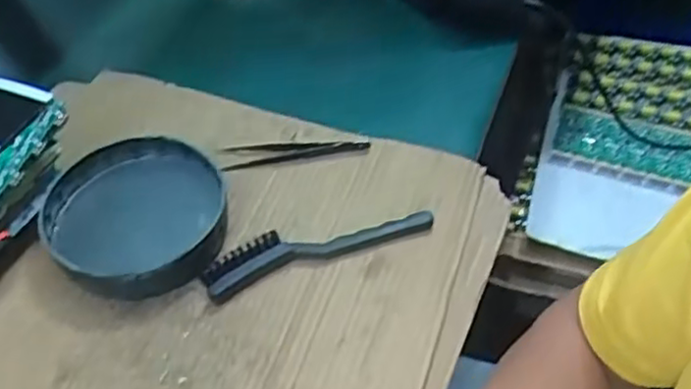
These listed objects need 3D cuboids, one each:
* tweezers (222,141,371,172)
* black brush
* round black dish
[{"bbox_3d":[-0.042,-0.035,0.570,0.119,0.014,0.019,-3,50,0],"label":"tweezers"},{"bbox_3d":[-0.021,0.037,0.506,0.166,0.017,0.036,-17,51,-11],"label":"black brush"},{"bbox_3d":[-0.154,0.018,0.517,0.128,0.038,0.128,-1,50,2],"label":"round black dish"}]

